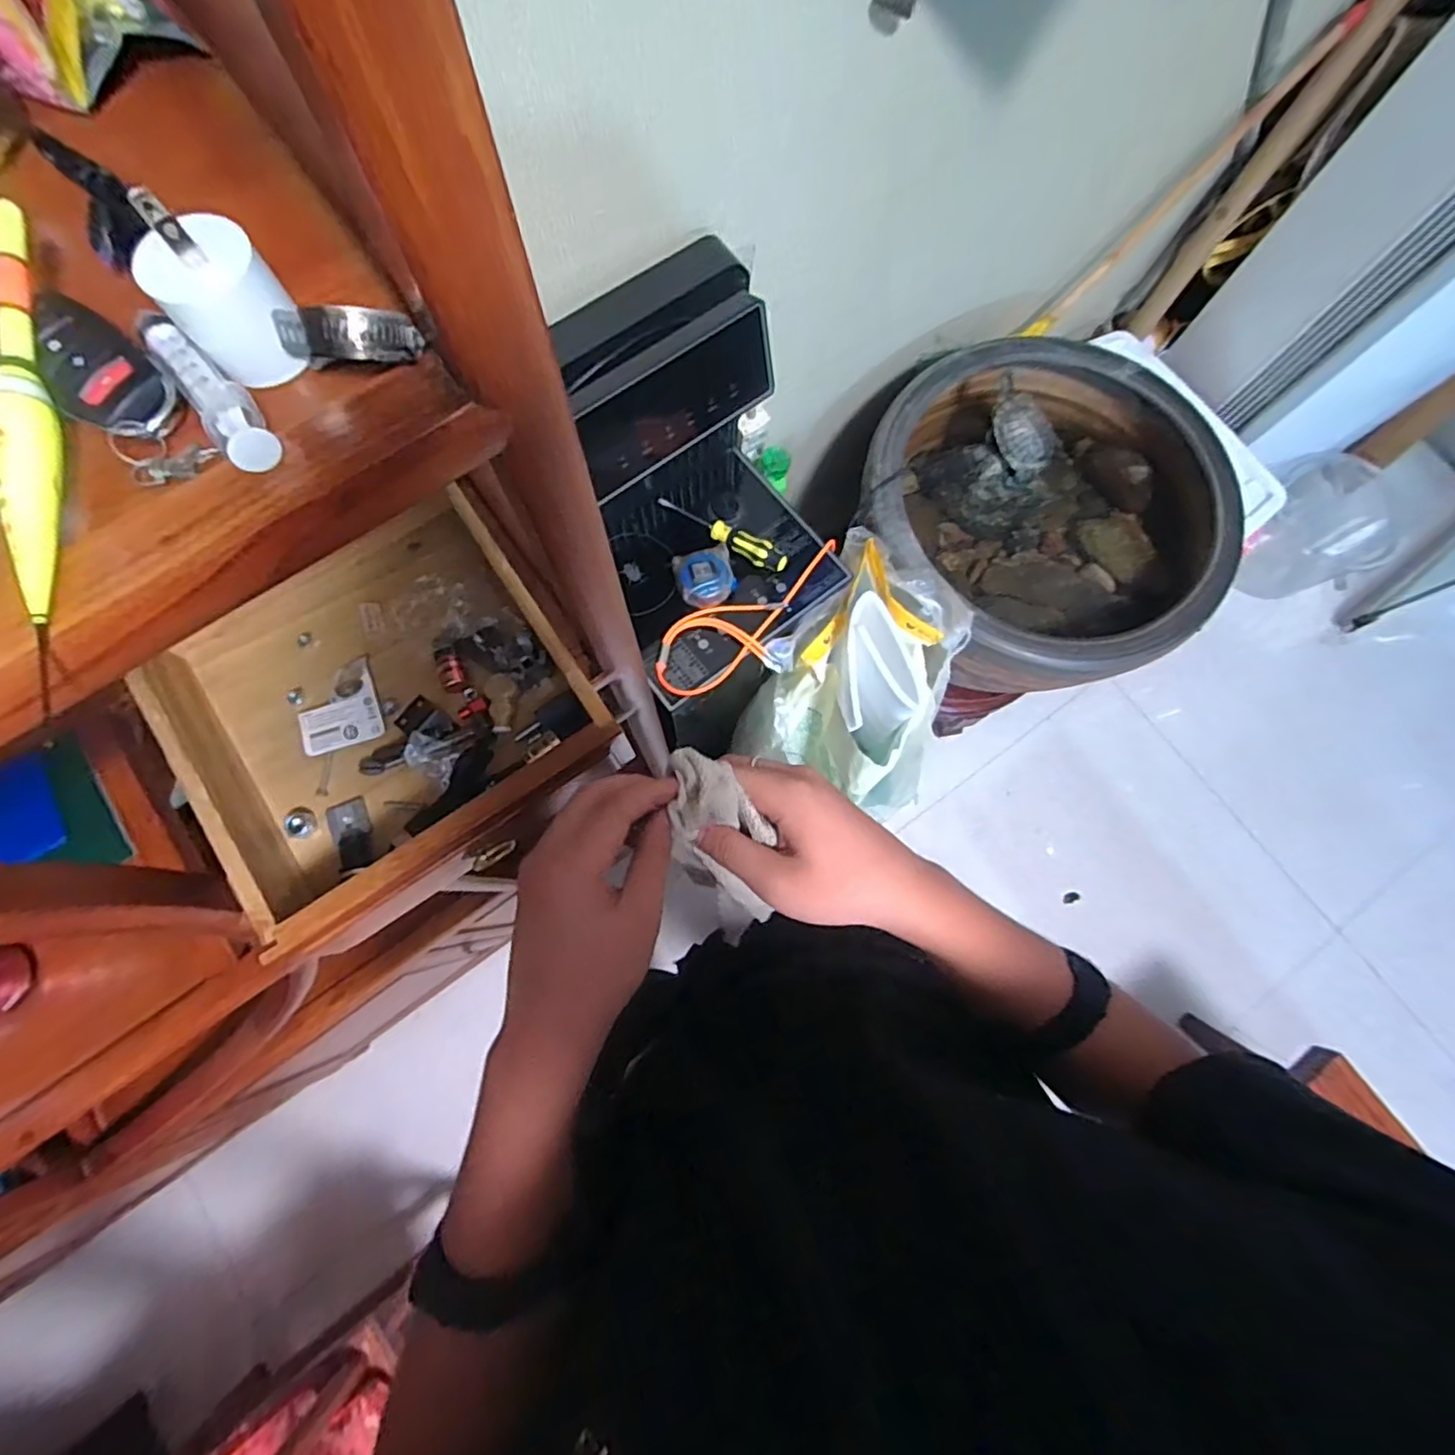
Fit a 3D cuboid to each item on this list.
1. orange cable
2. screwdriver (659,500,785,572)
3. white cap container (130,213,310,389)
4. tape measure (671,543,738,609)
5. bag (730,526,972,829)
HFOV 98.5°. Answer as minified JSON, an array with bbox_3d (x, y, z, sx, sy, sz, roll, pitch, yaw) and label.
[{"bbox_3d":[0.047,-0.143,0.867,0.317,0.031,0.121,-30,78,-8],"label":"orange cable"},{"bbox_3d":[-0.009,-0.277,0.883,0.205,0.037,0.032,33,77,7],"label":"screwdriver"},{"bbox_3d":[-0.160,-0.135,0.204,0.034,0.036,0.034,0,76,-1],"label":"white cap container"},{"bbox_3d":[-0.030,-0.207,0.857,0.078,0.032,0.076,-17,77,-5],"label":"tape measure"},{"bbox_3d":[0.209,-0.081,0.991,0.276,0.319,0.350,26,77,5],"label":"bag"}]

